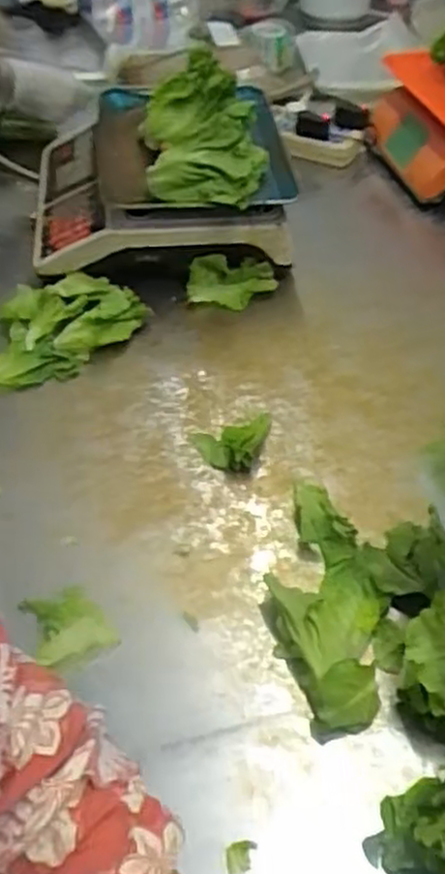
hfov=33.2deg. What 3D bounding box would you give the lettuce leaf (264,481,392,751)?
[{"bbox_3d":[0.084,0.129,0.620,0.089,0.033,0.225,-4,46,-5],"label":"lettuce leaf"}]

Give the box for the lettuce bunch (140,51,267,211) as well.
[{"bbox_3d":[-0.022,-0.360,0.874,0.147,0.103,0.173,-2,46,-4],"label":"lettuce bunch"}]

